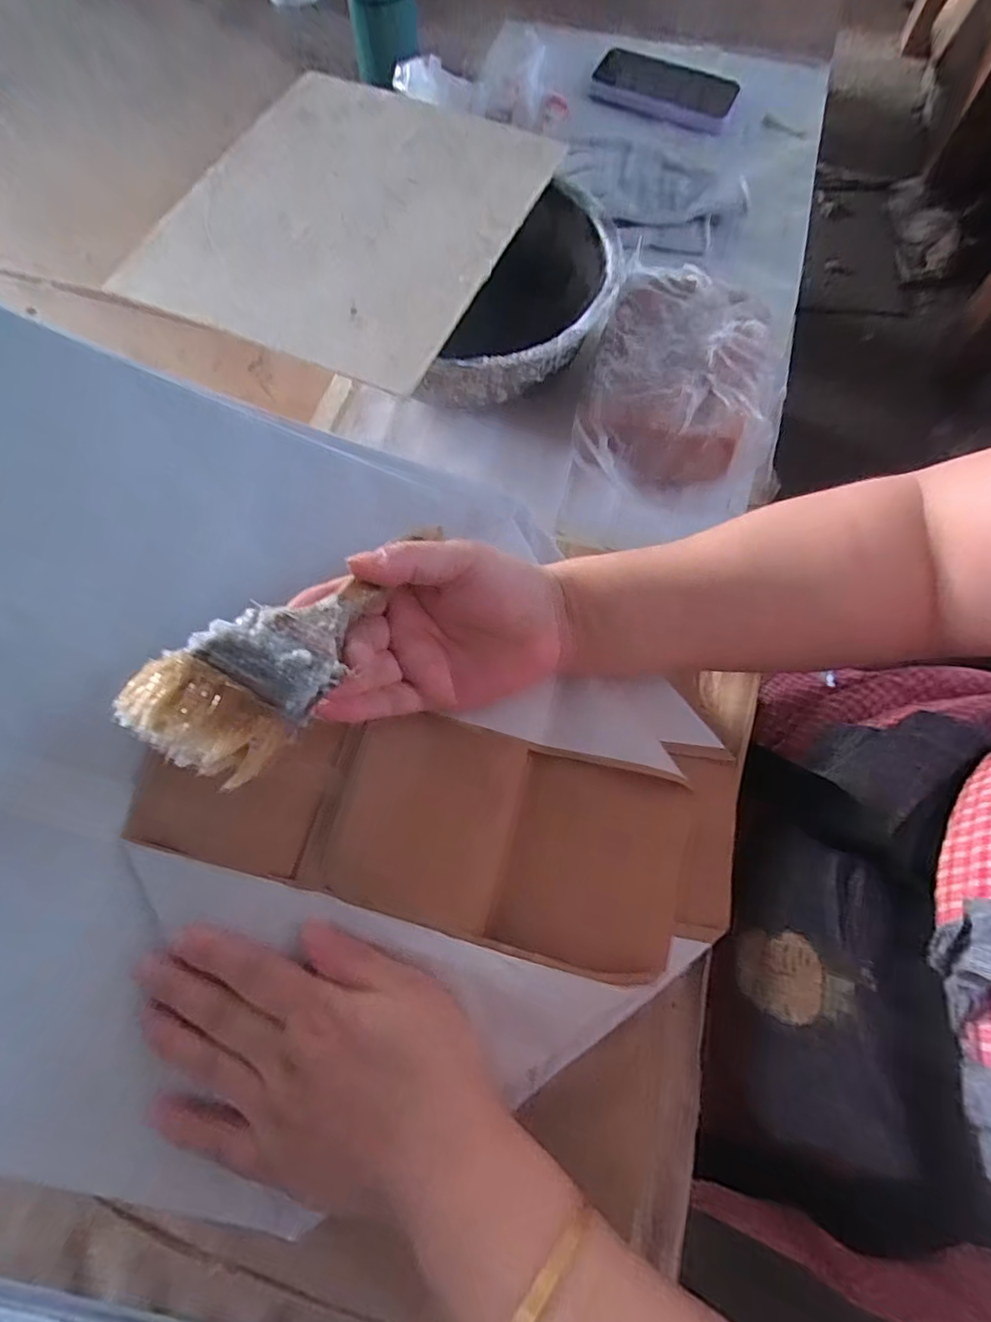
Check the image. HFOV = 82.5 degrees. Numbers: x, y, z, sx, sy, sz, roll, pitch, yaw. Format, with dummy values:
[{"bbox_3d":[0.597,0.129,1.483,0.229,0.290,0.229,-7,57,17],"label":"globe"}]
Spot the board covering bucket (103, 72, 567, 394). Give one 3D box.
[{"bbox_3d":[-0.106,-0.331,0.411,0.231,0.013,0.274,24,72,8],"label":"board covering bucket"}]

